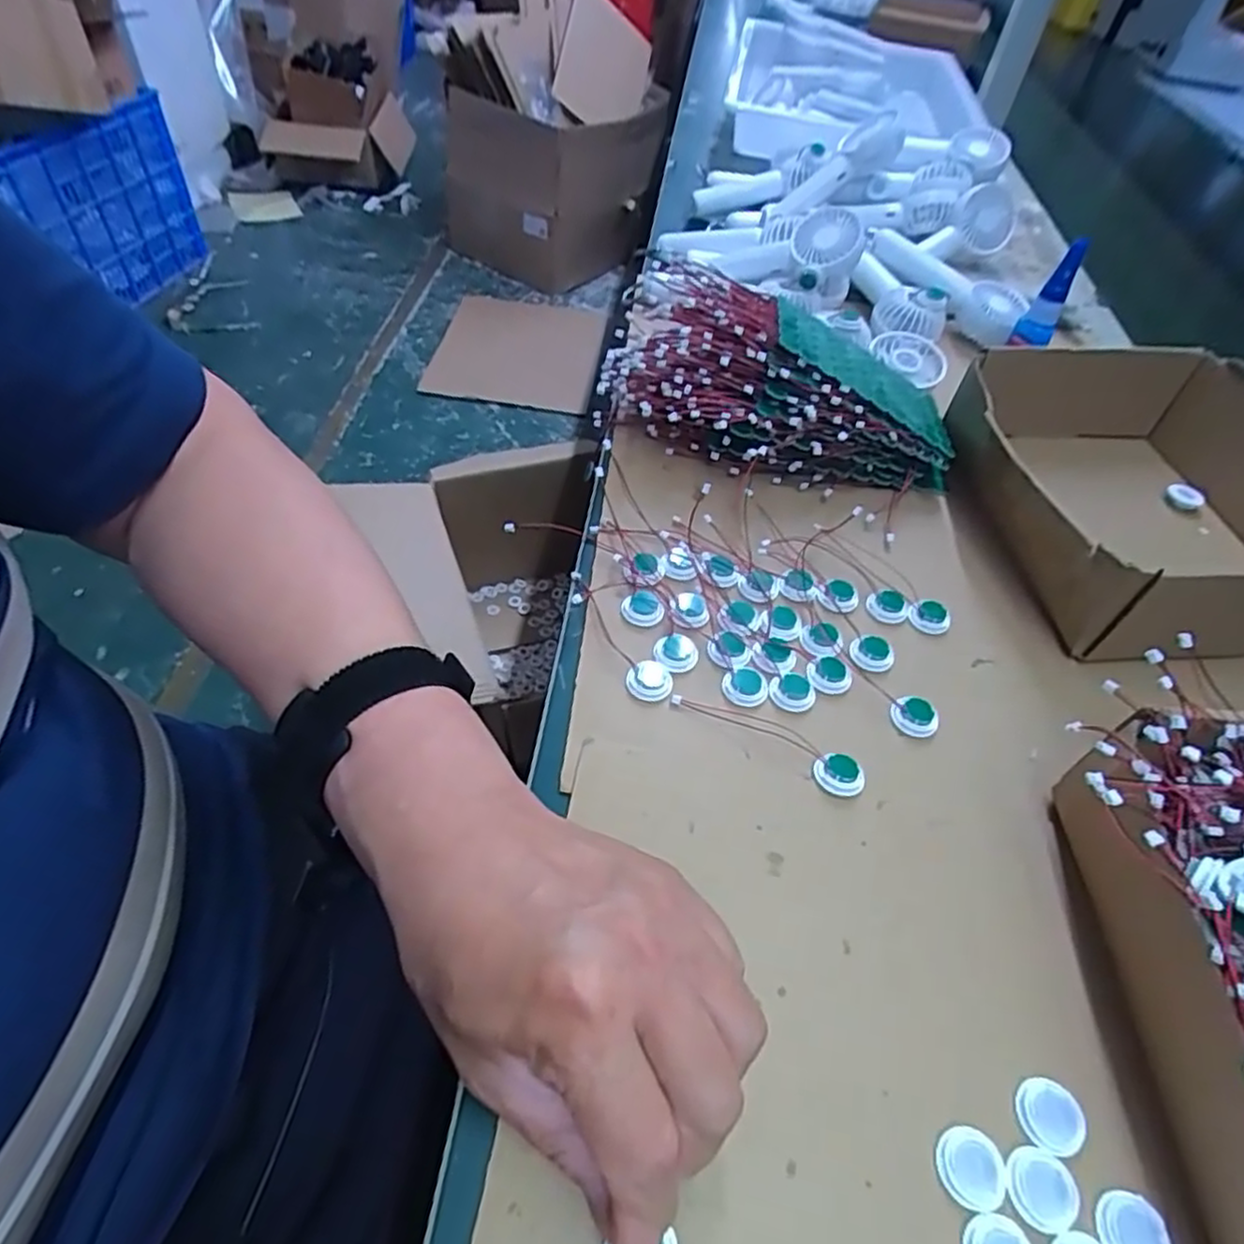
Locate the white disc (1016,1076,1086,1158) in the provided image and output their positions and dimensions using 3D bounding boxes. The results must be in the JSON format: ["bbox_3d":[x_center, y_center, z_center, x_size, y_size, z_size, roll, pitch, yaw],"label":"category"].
[{"bbox_3d":[0.153,0.176,0.256,0.022,0.005,0.022,2,50,-3],"label":"white disc"}]

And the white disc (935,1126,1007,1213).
[{"bbox_3d":[0.119,0.186,0.245,0.022,0.004,0.022,12,50,5],"label":"white disc"}]

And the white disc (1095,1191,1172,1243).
[{"bbox_3d":[0.169,0.201,0.235,0.023,0.004,0.023,2,50,-3],"label":"white disc"}]

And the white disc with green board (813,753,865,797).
[{"bbox_3d":[0.100,0.072,0.333,0.021,0.006,0.020,2,50,-3],"label":"white disc with green board"}]

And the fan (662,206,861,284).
[{"bbox_3d":[0.116,-0.325,0.622,0.180,0.039,0.089,14,49,28],"label":"fan"}]

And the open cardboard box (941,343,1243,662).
[{"bbox_3d":[0.326,-0.082,0.443,0.208,0.067,0.222,-4,51,-9],"label":"open cardboard box"}]

